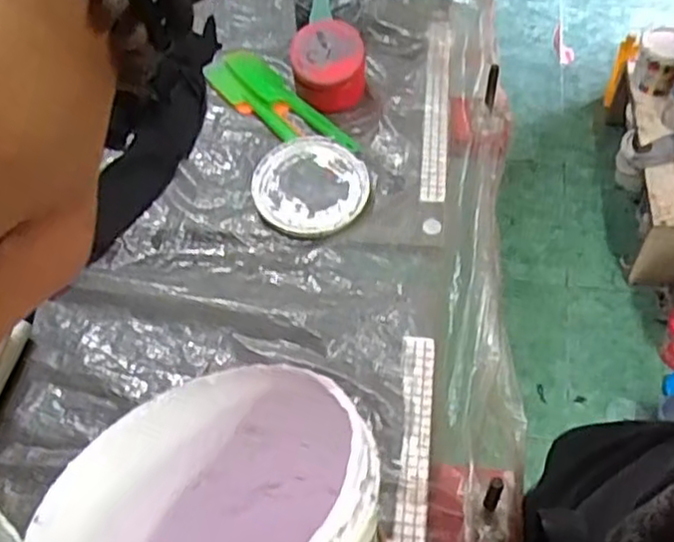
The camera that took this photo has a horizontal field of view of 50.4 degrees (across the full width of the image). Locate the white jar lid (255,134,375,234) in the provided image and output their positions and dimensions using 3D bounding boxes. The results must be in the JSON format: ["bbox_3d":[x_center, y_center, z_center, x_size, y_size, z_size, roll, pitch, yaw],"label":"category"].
[{"bbox_3d":[-0.030,-0.101,0.835,0.132,0.022,0.132,5,56,8],"label":"white jar lid"}]

